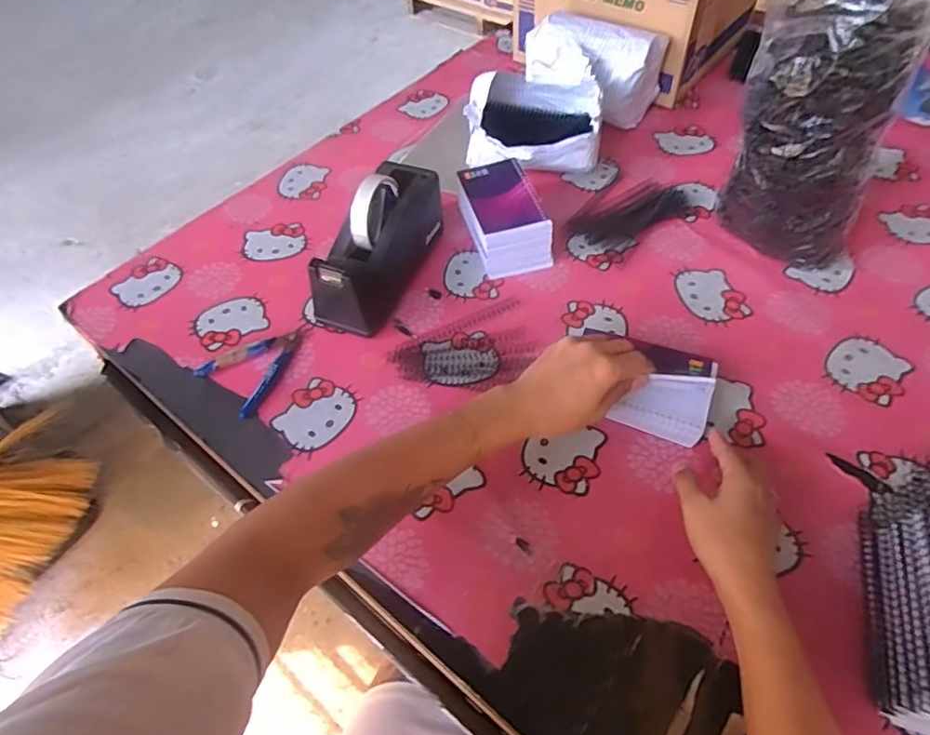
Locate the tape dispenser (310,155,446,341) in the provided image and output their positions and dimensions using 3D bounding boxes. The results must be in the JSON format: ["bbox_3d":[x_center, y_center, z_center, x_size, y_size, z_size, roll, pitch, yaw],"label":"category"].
[{"bbox_3d":[-0.096,-0.147,0.658,0.079,0.116,0.205,20,57,17],"label":"tape dispenser"}]

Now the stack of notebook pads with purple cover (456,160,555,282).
[{"bbox_3d":[0.046,-0.191,0.715,0.093,0.063,0.152,-11,54,-4],"label":"stack of notebook pads with purple cover"}]

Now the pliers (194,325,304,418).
[{"bbox_3d":[-0.237,-0.006,0.627,0.082,0.014,0.120,17,56,15],"label":"pliers"}]

